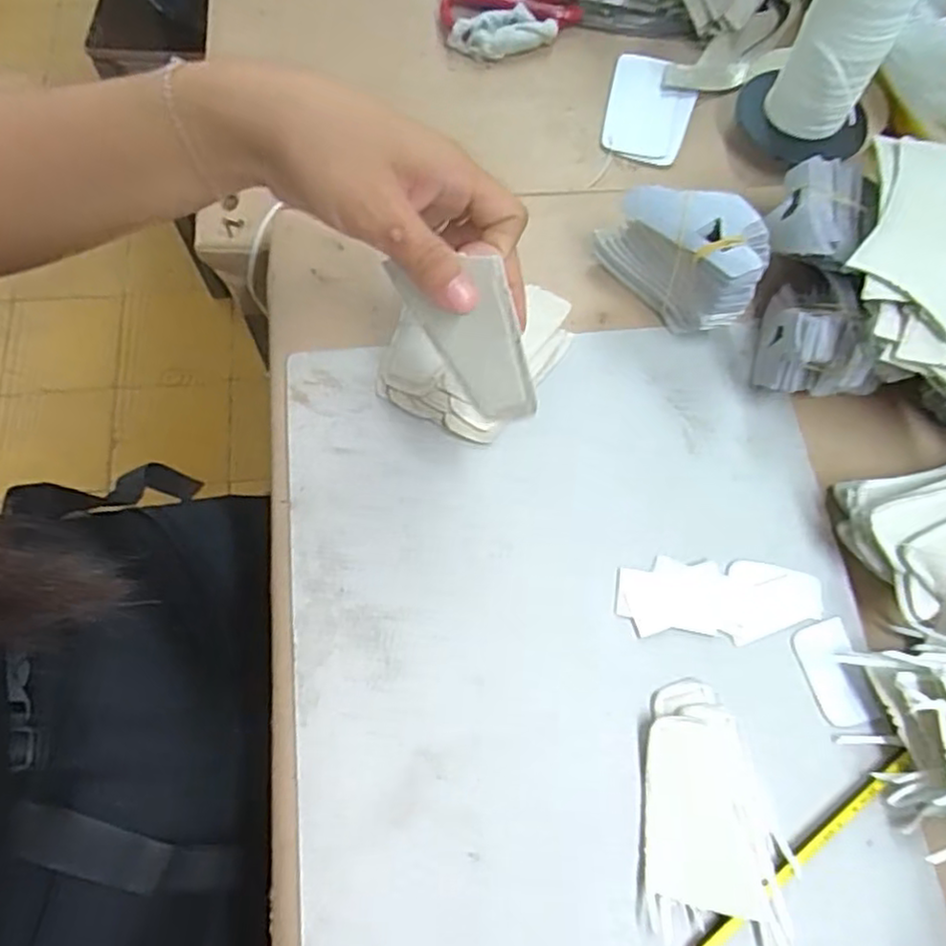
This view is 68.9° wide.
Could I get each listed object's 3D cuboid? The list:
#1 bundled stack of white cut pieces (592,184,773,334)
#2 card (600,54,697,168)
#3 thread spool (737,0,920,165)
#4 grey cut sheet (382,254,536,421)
[{"bbox_3d":[0.123,-0.131,0.416,0.098,0.074,0.048,33,71,9],"label":"bundled stack of white cut pieces"},{"bbox_3d":[0.140,-0.293,0.549,0.067,0.006,0.103,17,69,4],"label":"card"},{"bbox_3d":[0.254,-0.304,0.456,0.087,0.189,0.097,-1,69,-3],"label":"thread spool"},{"bbox_3d":[-0.004,-0.059,0.319,0.055,0.077,0.007,1,36,27],"label":"grey cut sheet"}]

